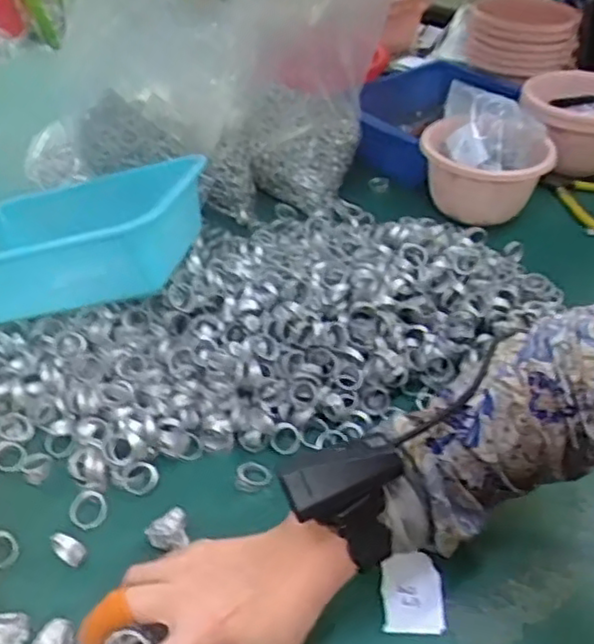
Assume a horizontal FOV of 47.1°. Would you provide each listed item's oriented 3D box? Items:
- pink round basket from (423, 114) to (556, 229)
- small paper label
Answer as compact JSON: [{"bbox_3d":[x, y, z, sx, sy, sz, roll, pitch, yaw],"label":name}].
[{"bbox_3d":[0.225,-0.177,0.834,0.150,0.085,0.127,6,41,6],"label":"pink round basket"},{"bbox_3d":[0.078,0.184,0.462,0.039,0.006,0.050,1,41,0],"label":"small paper label"}]

